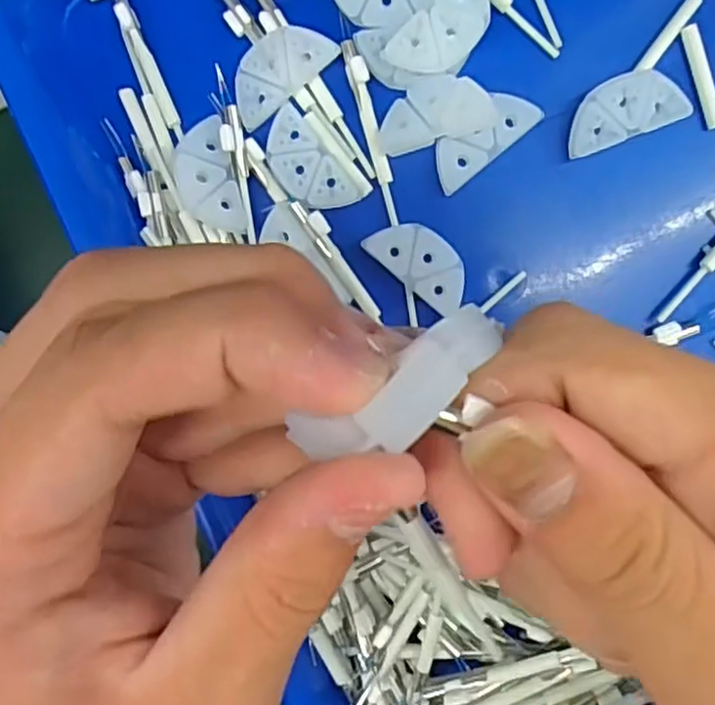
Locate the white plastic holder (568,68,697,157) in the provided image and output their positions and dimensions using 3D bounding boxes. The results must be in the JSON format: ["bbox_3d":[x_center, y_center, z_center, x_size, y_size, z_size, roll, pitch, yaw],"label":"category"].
[{"bbox_3d":[0.087,-0.079,0.227,0.039,0.009,0.019,-20,94,5],"label":"white plastic holder"}]

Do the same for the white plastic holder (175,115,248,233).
[{"bbox_3d":[-0.050,-0.059,0.233,0.020,0.006,0.037,-7,95,4],"label":"white plastic holder"}]

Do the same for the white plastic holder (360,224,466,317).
[{"bbox_3d":[0.022,-0.031,0.235,0.037,0.005,0.019,41,97,-1],"label":"white plastic holder"}]

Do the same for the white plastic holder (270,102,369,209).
[{"bbox_3d":[-0.018,-0.063,0.233,0.019,0.004,0.038,-38,92,6],"label":"white plastic holder"}]

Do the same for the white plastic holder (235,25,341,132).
[{"bbox_3d":[-0.027,-0.093,0.229,0.038,0.007,0.019,-38,92,6],"label":"white plastic holder"}]

